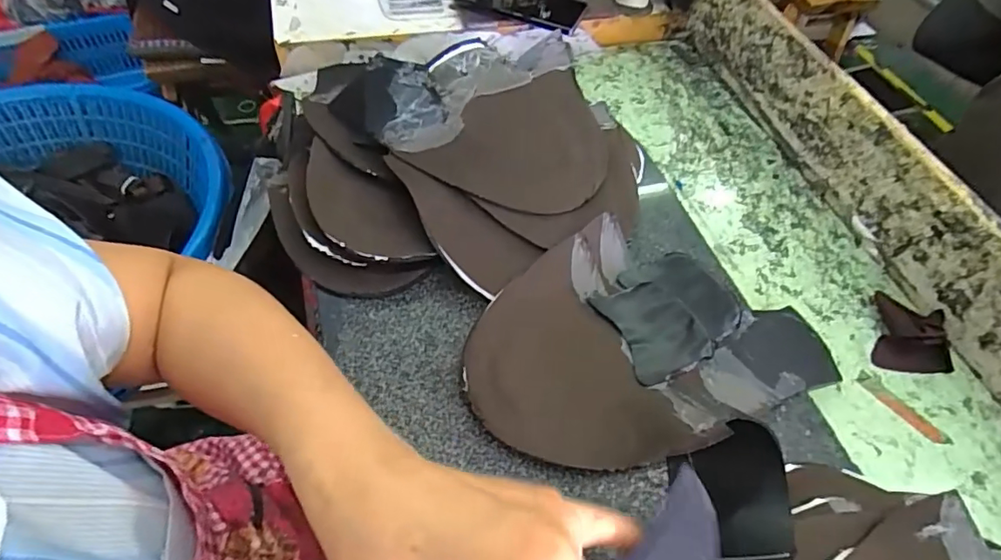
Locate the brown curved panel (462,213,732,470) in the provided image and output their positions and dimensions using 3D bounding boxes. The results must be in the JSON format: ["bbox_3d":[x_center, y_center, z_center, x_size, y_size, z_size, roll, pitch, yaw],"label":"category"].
[{"bbox_3d":[0.049,0.043,0.378,0.154,0.047,0.195,-10,56,-12],"label":"brown curved panel"}]

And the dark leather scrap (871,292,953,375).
[{"bbox_3d":[0.358,0.046,0.451,0.059,0.025,0.072,21,56,10],"label":"dark leather scrap"}]

